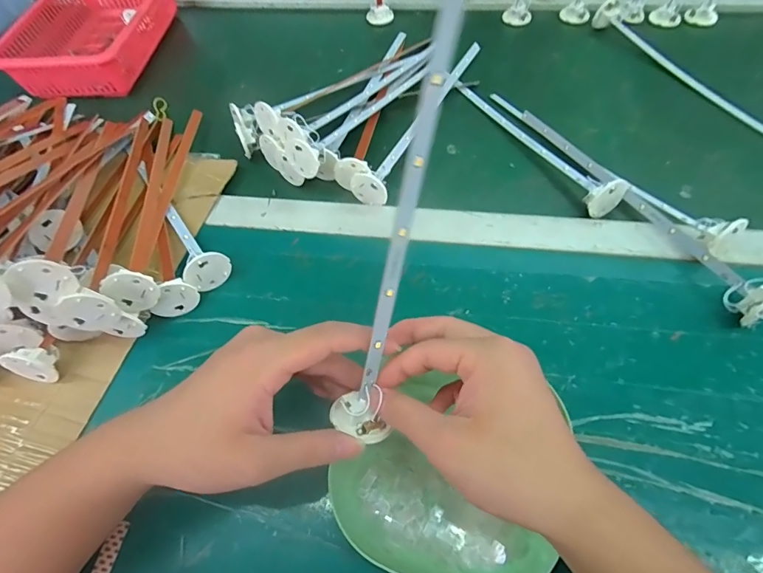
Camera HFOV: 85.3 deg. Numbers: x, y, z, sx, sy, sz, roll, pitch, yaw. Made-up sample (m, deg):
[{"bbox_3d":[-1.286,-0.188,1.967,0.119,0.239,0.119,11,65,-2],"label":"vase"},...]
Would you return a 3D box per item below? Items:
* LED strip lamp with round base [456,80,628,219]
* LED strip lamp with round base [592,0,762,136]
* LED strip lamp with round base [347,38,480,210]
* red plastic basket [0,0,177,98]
[{"bbox_3d":[0.155,-0.167,0.437,0.040,0.036,0.247,-22,60,-11],"label":"LED strip lamp with round base"},{"bbox_3d":[0.357,-0.254,0.478,0.029,0.030,0.294,-22,60,-11],"label":"LED strip lamp with round base"},{"bbox_3d":[0.050,-0.200,0.467,0.034,0.031,0.292,21,61,15],"label":"LED strip lamp with round base"},{"bbox_3d":[-0.389,-0.366,0.577,0.181,0.063,0.266,-3,58,1],"label":"red plastic basket"}]

